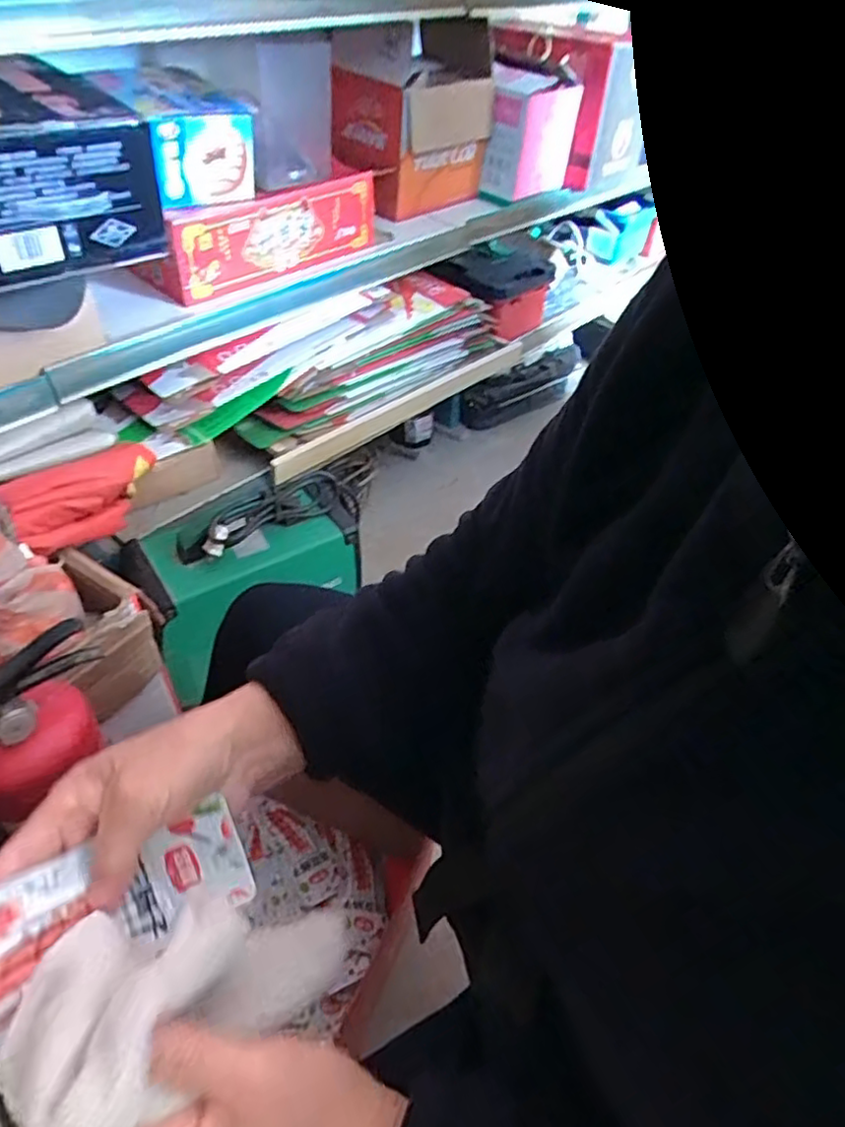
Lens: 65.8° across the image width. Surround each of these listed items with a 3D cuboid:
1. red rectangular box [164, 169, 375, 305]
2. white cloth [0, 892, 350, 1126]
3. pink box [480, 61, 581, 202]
[{"bbox_3d":[-0.250,-0.574,1.130,0.072,0.128,0.407,32,52,27],"label":"red rectangular box"},{"bbox_3d":[-0.089,0.180,0.289,0.073,0.158,0.065,44,103,34],"label":"white cloth"},{"bbox_3d":[0.232,-0.930,1.411,0.116,0.223,0.188,30,51,25],"label":"pink box"}]

